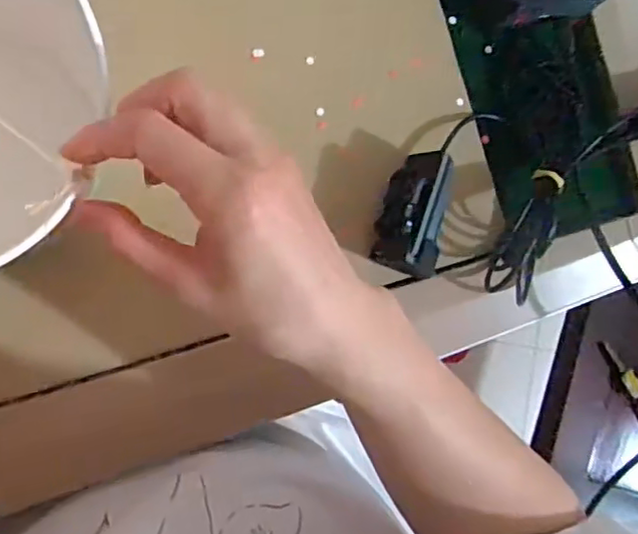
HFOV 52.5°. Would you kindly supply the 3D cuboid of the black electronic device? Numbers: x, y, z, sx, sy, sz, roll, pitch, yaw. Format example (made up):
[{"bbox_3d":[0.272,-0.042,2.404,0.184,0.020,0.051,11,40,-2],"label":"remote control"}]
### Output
[{"bbox_3d":[0.059,-0.035,0.406,0.037,0.037,0.082,10,84,-11],"label":"black electronic device"}]

